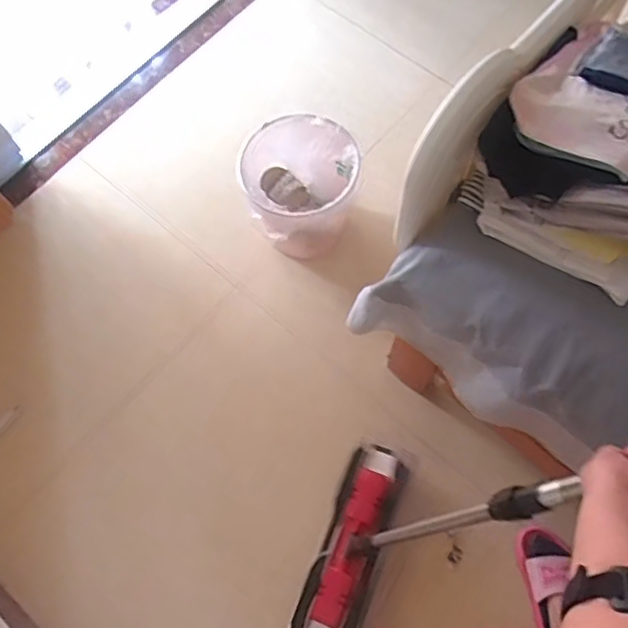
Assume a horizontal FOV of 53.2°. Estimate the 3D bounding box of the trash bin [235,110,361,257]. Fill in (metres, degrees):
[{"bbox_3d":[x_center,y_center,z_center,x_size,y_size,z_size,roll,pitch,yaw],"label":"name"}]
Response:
[{"bbox_3d":[-0.033,-0.270,1.412,0.238,0.259,0.237,0,70,0],"label":"trash bin"}]

